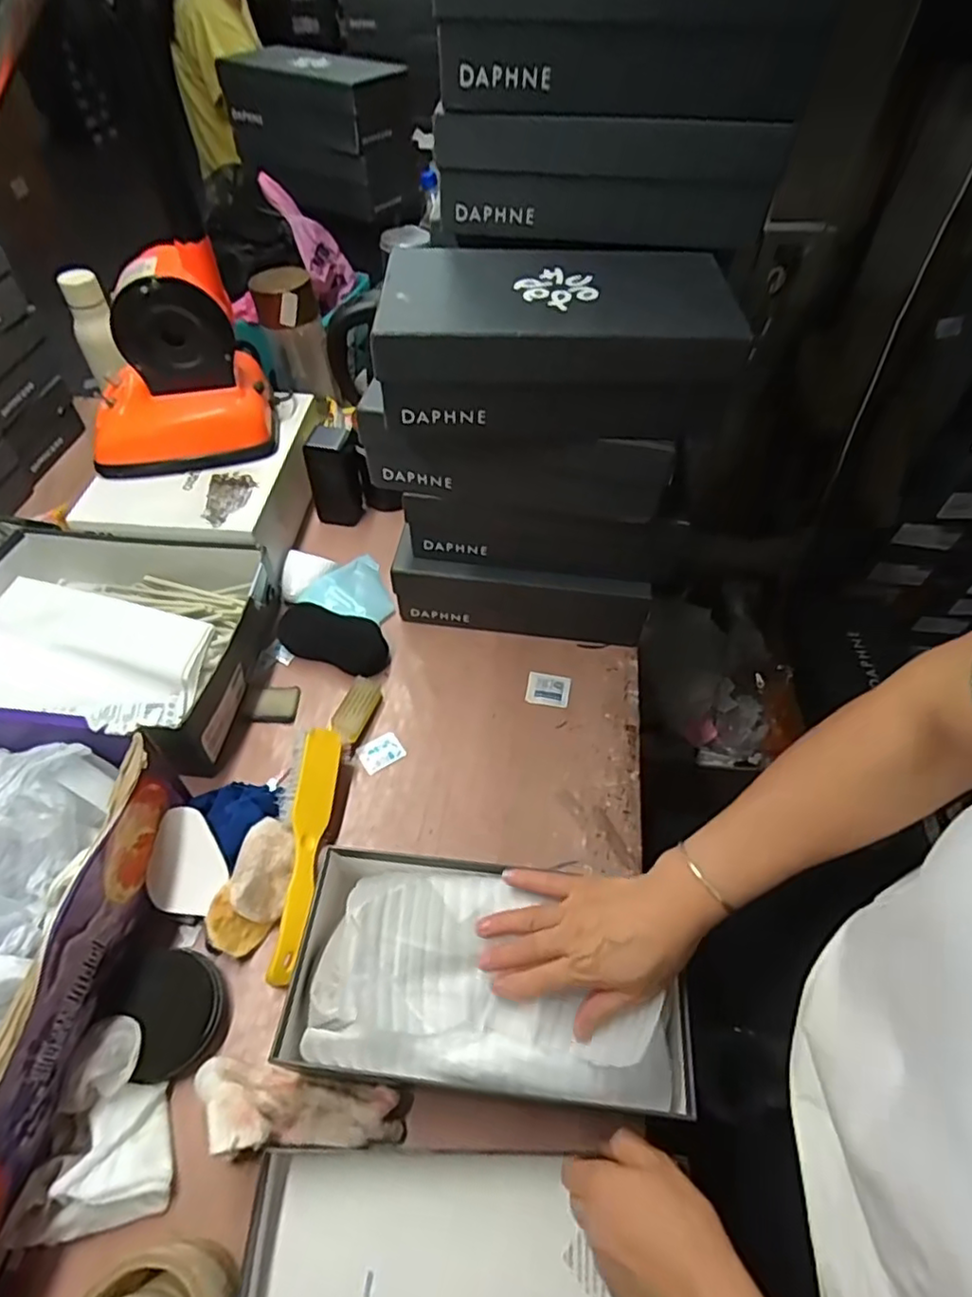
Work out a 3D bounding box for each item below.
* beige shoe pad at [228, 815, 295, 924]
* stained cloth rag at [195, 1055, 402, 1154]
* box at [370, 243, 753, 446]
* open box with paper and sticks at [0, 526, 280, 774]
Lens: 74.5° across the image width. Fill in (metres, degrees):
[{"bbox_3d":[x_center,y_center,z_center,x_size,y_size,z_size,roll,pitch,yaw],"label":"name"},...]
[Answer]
[{"bbox_3d":[-0.202,0.200,0.586,0.049,0.025,0.088,2,52,0],"label":"beige shoe pad"},{"bbox_3d":[-0.146,0.341,0.474,0.162,0.054,0.055,6,52,3],"label":"stained cloth rag"},{"bbox_3d":[0.062,-0.279,0.573,0.290,0.097,0.174,3,52,1],"label":"box"},{"bbox_3d":[-0.437,0.006,0.719,0.346,0.113,0.277,5,52,3],"label":"open box with paper and sticks"}]

